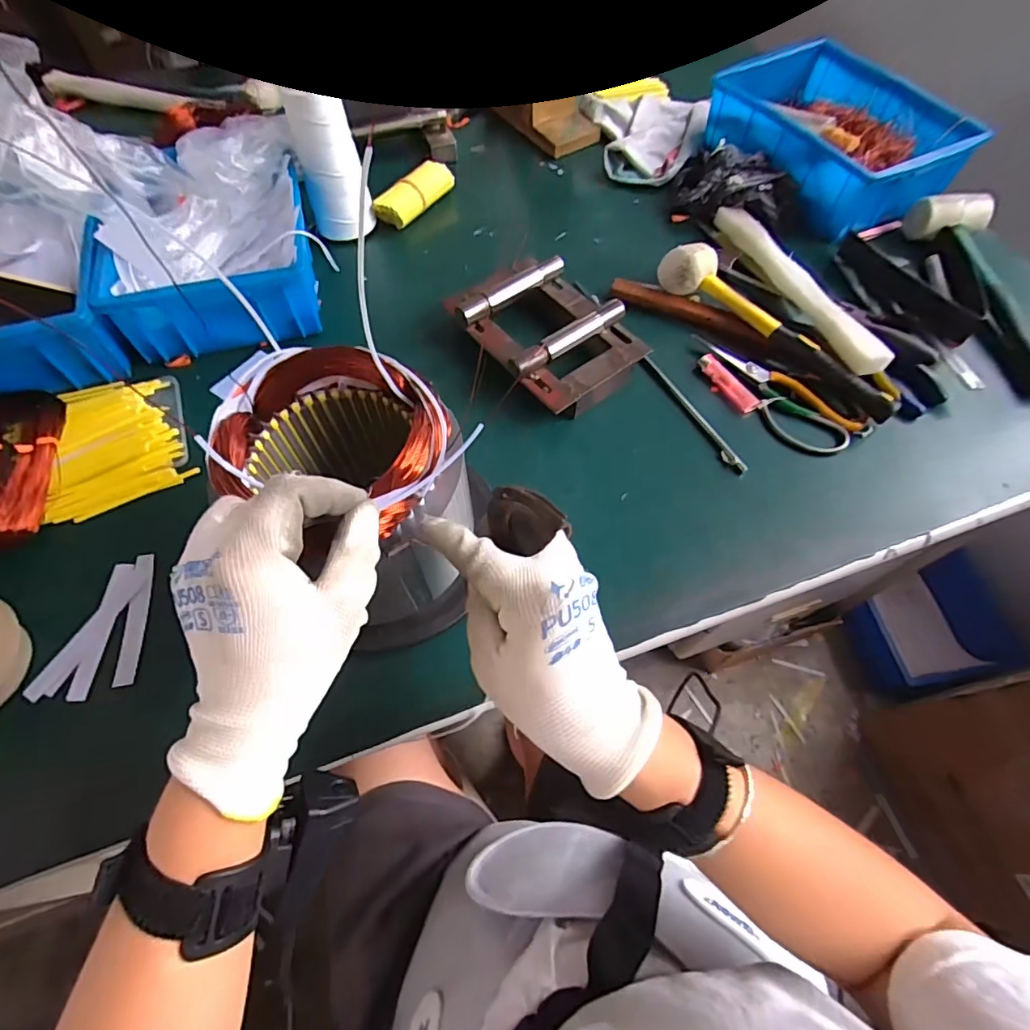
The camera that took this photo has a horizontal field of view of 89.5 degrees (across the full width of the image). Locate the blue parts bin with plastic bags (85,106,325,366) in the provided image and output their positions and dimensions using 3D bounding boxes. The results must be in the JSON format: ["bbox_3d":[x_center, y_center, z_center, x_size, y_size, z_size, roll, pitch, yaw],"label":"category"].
[{"bbox_3d":[-0.334,-0.317,0.576,0.215,0.102,0.274,-9,62,-5],"label":"blue parts bin with plastic bags"}]

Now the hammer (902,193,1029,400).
[{"bbox_3d":[0.525,-0.251,0.589,0.072,0.074,0.281,1,62,1],"label":"hammer"}]

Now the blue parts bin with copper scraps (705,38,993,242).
[{"bbox_3d":[0.415,-0.503,0.684,0.219,0.074,0.298,-25,65,-12],"label":"blue parts bin with copper scraps"}]

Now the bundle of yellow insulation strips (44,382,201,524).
[{"bbox_3d":[-0.391,-0.073,0.498,0.116,0.022,0.150,-28,65,-14],"label":"bundle of yellow insulation strips"}]

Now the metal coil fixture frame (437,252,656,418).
[{"bbox_3d":[0.030,-0.196,0.551,0.139,0.049,0.196,-35,67,-17],"label":"metal coil fixture frame"}]

